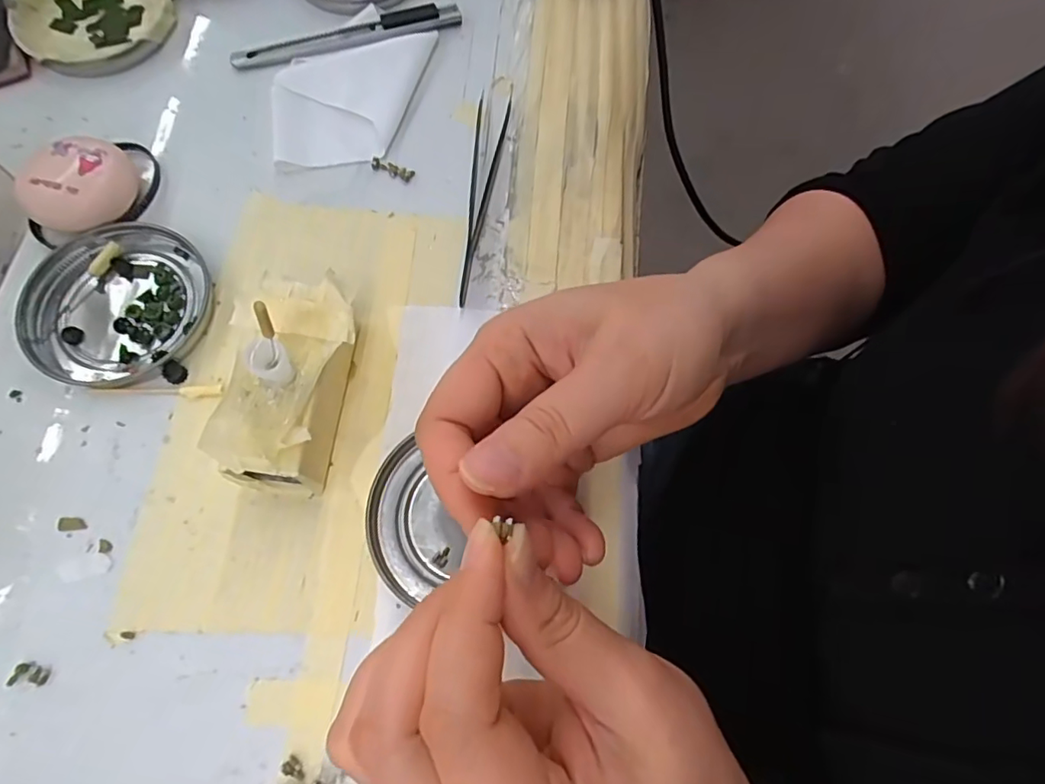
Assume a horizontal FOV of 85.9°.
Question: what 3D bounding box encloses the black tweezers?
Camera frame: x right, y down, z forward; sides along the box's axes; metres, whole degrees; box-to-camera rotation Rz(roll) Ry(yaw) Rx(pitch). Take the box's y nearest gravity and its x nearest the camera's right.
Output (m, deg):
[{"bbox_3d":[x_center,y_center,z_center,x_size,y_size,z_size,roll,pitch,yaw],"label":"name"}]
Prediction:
[{"bbox_3d":[-0.020,-0.101,0.284,0.017,0.005,0.128,6,71,0],"label":"black tweezers"}]

